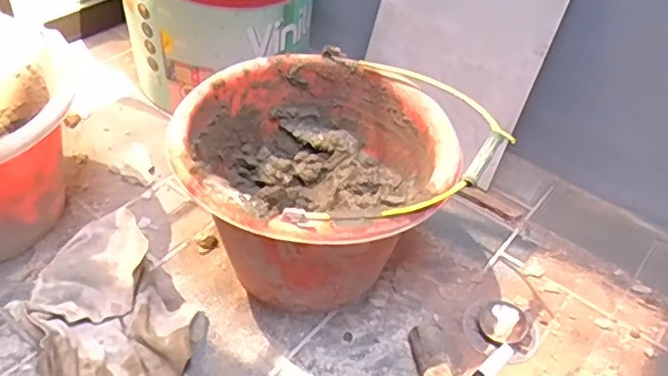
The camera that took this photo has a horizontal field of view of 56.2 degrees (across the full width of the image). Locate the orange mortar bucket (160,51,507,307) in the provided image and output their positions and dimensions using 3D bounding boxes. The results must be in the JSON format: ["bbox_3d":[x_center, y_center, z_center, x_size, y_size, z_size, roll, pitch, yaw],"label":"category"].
[{"bbox_3d":[-0.020,0.009,0.698,0.290,0.197,0.282,-24,51,-28],"label":"orange mortar bucket"}]

